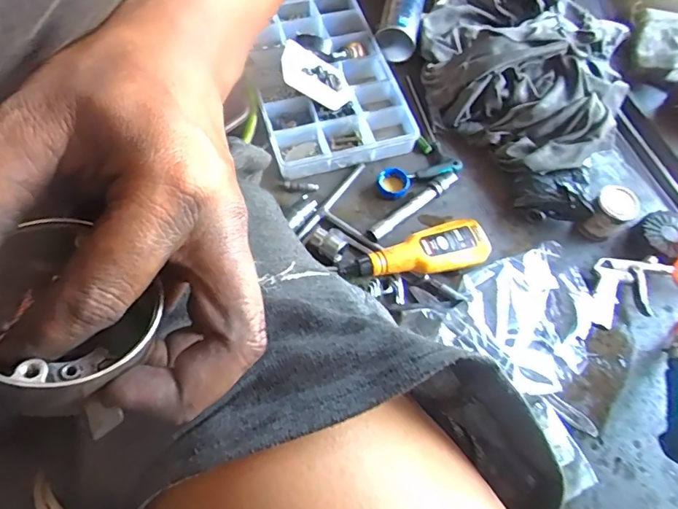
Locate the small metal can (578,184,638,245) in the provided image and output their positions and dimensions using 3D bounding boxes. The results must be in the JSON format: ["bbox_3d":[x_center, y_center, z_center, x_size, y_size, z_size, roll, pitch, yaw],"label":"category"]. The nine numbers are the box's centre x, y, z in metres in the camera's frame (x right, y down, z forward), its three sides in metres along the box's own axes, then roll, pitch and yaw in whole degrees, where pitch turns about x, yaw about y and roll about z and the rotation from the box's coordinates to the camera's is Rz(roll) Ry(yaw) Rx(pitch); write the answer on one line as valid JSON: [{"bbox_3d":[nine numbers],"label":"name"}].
[{"bbox_3d":[0.346,-0.054,0.640,0.046,0.069,0.047,1,64,-3],"label":"small metal can"}]

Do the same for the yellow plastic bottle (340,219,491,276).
[{"bbox_3d":[0.096,-0.004,0.608,0.174,0.042,0.061,-11,65,-9],"label":"yellow plastic bottle"}]

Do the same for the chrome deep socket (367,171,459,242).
[{"bbox_3d":[0.095,-0.064,0.650,0.147,0.020,0.021,-36,72,-19],"label":"chrome deep socket"}]

